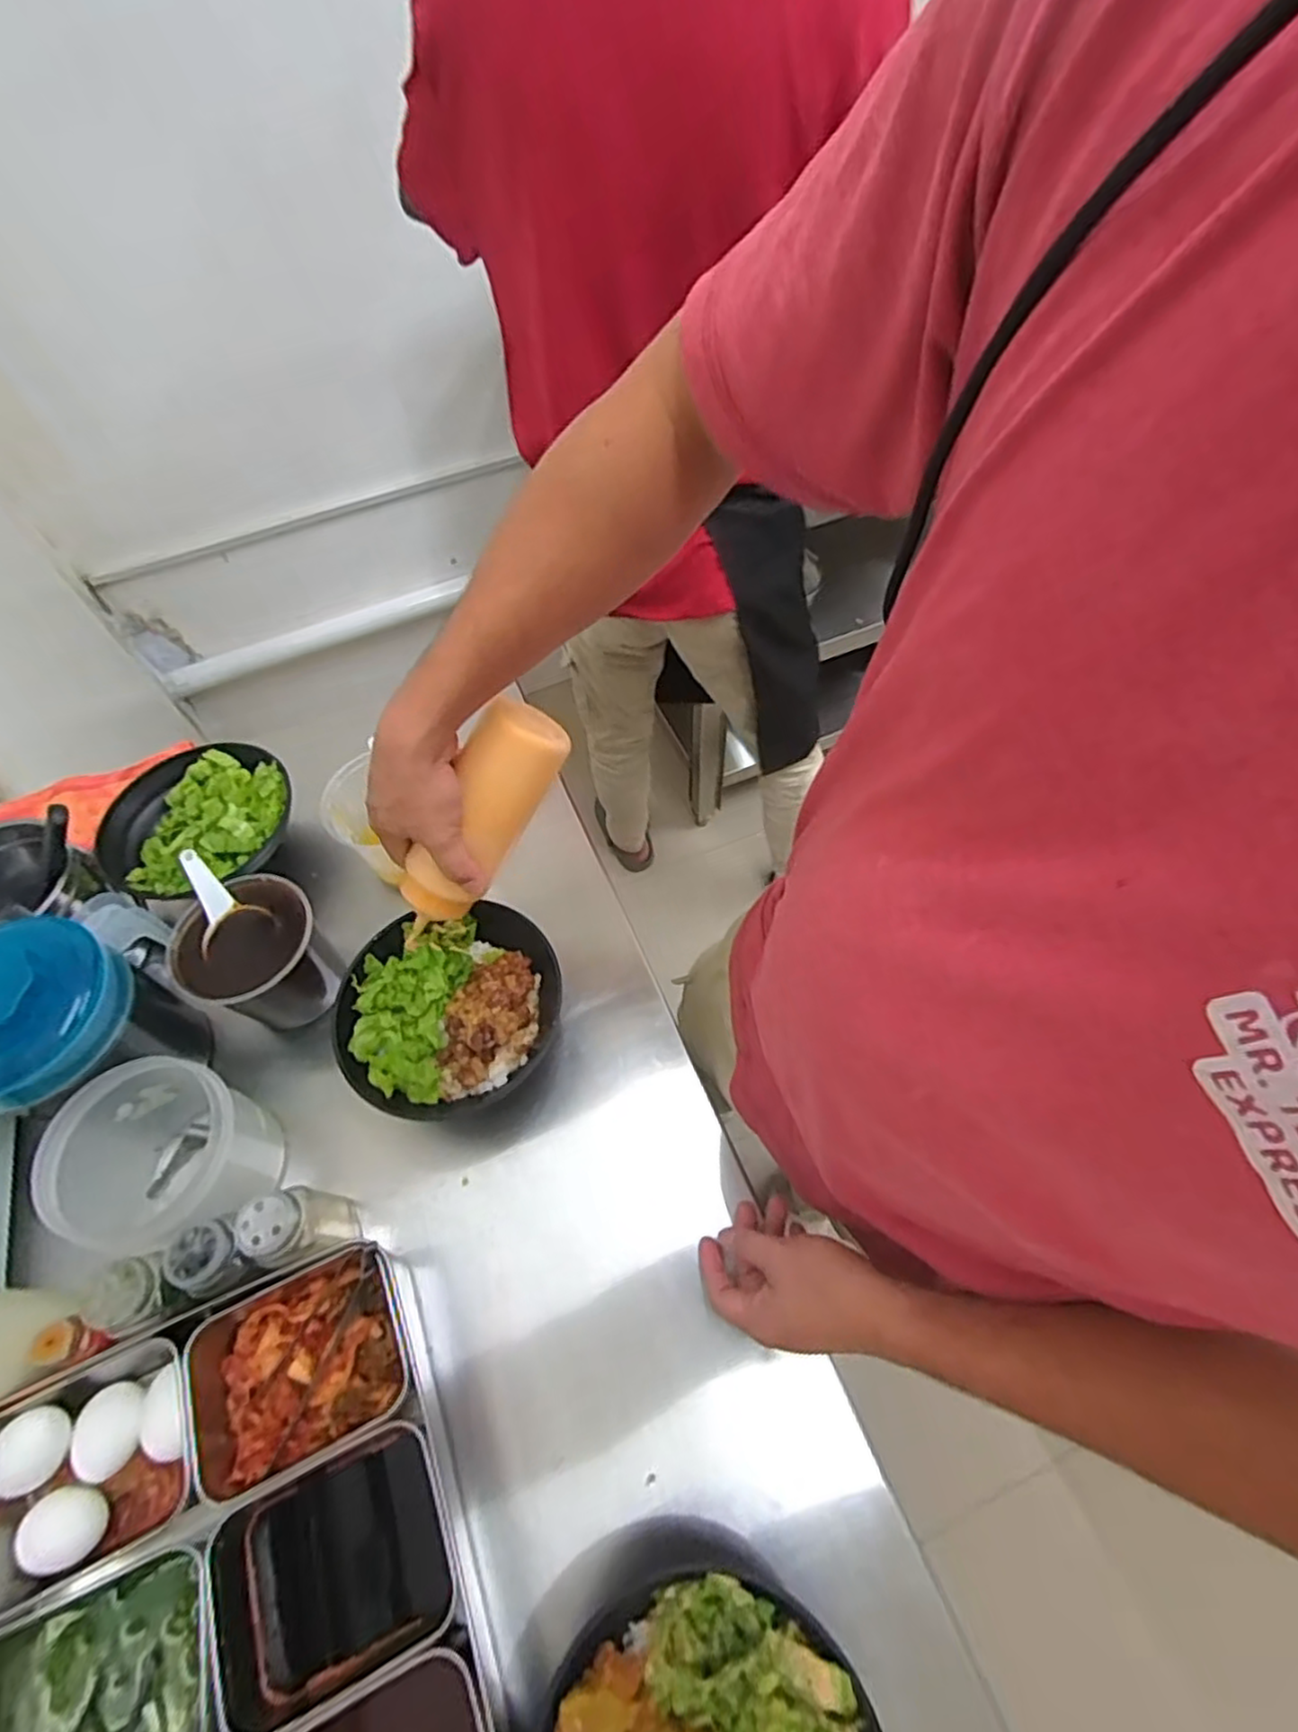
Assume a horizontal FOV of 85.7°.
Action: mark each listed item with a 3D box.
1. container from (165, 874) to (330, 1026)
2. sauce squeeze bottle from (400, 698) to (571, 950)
[{"bbox_3d":[-0.334,0.081,0.618,0.113,0.104,0.110,-2,61,3],"label":"container"},{"bbox_3d":[-0.135,-0.025,0.517,0.056,0.057,0.199,44,112,23],"label":"sauce squeeze bottle"}]

